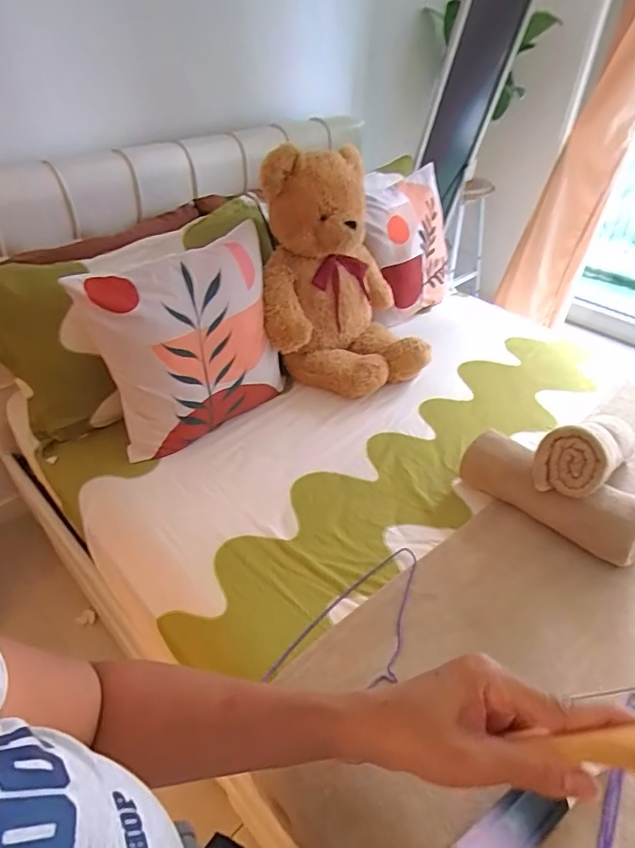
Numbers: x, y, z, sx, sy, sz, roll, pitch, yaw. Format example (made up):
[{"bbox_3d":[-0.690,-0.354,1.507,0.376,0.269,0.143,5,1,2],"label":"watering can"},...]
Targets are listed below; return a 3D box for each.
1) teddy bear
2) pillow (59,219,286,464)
[{"bbox_3d":[0.072,-0.334,1.165,0.381,0.478,0.321,0,41,-2],"label":"teddy bear"},{"bbox_3d":[-0.267,-0.173,1.056,0.386,0.406,0.130,-25,23,-26],"label":"pillow"}]

